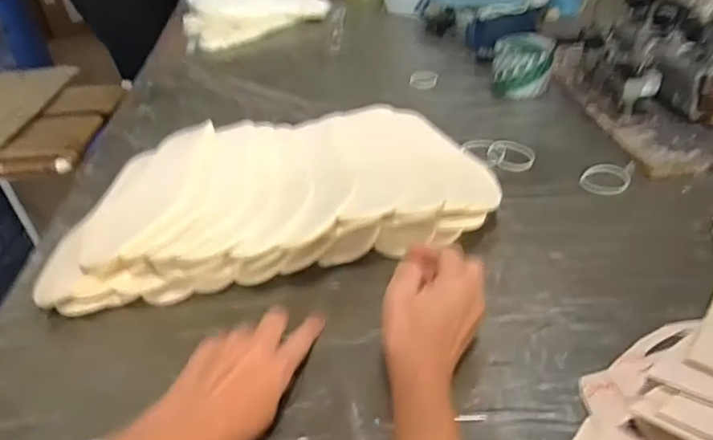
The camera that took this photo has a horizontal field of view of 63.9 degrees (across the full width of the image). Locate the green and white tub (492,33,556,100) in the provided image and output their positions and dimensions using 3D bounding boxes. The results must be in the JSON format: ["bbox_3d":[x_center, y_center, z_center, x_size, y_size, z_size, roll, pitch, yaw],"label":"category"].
[{"bbox_3d":[0.238,-0.226,0.817,0.080,0.070,0.080,4,38,14],"label":"green and white tub"}]

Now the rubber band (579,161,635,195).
[{"bbox_3d":[0.272,-0.048,0.624,0.050,0.008,0.064,12,41,24],"label":"rubber band"}]

